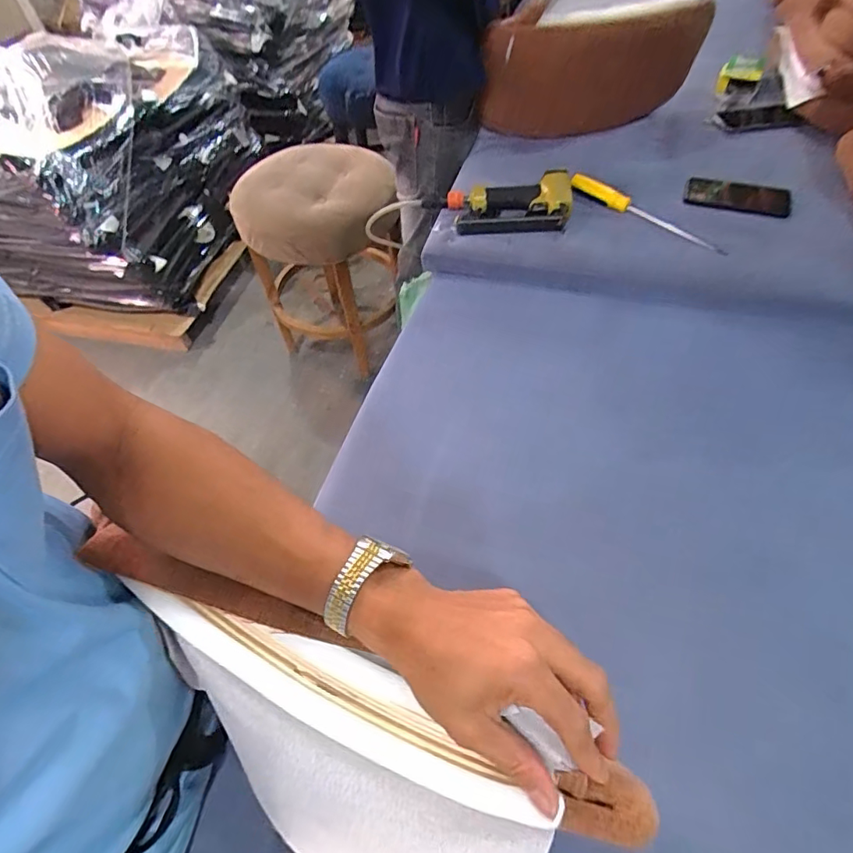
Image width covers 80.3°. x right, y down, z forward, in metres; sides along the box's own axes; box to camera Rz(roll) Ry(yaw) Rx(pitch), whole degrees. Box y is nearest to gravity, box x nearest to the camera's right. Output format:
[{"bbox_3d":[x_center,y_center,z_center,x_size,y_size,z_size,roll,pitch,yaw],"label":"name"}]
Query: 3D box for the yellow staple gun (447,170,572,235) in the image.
[{"bbox_3d":[0.145,-0.375,0.860,0.199,0.038,0.125,-5,54,1],"label":"yellow staple gun"}]

